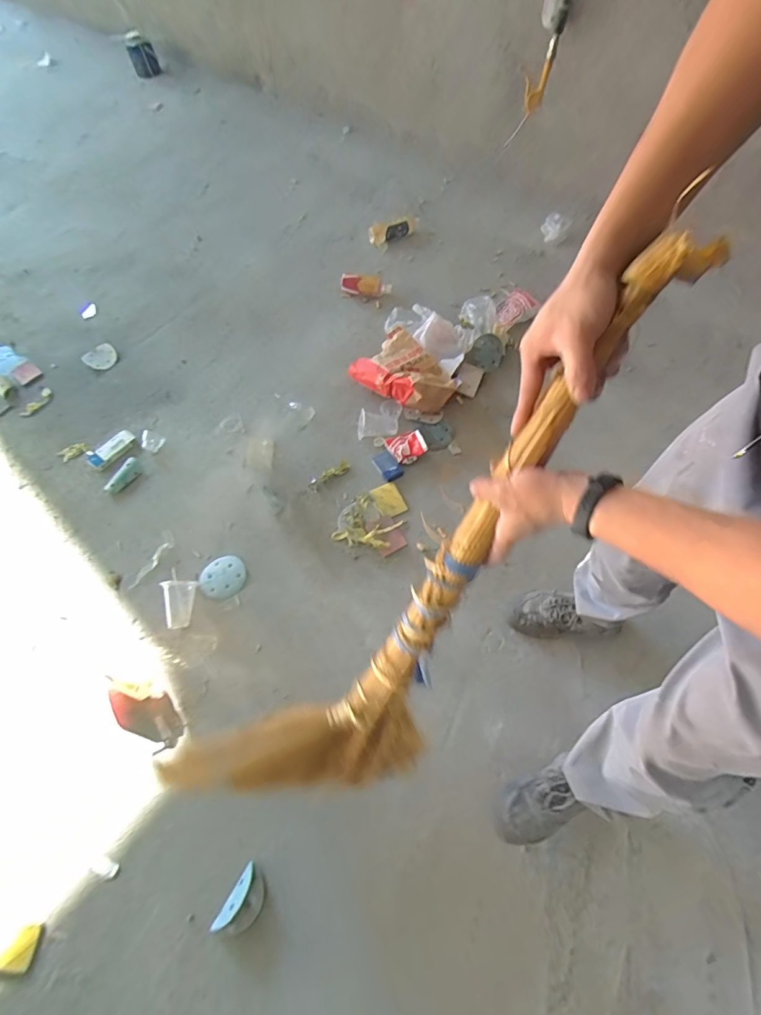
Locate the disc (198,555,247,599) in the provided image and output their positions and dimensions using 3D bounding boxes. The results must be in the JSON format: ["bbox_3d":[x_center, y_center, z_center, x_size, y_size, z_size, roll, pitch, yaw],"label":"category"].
[{"bbox_3d":[-0.408,0.179,1.189,0.115,0.010,0.111,3,58,-5],"label":"disc"}]

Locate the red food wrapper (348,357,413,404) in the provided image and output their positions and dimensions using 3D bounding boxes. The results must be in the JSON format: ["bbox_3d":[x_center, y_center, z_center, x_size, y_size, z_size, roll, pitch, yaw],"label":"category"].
[{"bbox_3d":[-0.003,-0.393,1.426,0.076,0.091,0.254,-41,67,-17],"label":"red food wrapper"}]

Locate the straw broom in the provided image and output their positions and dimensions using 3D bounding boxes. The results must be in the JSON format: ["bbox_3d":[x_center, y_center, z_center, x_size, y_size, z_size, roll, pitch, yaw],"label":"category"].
[{"bbox_3d":[0.023,0.139,0.579,0.222,0.965,0.189,45,31,22],"label":"straw broom"}]

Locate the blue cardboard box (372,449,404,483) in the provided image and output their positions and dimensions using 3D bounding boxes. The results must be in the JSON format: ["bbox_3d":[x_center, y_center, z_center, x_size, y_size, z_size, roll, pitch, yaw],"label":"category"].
[{"bbox_3d":[0.018,-0.122,1.338,0.059,0.020,0.098,-33,65,-13],"label":"blue cardboard box"}]

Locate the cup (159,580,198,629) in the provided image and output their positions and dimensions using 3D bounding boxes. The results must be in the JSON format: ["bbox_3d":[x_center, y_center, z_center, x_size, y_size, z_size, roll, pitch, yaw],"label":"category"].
[{"bbox_3d":[-0.499,0.237,1.131,0.077,0.065,0.112,-8,62,-1],"label":"cup"}]

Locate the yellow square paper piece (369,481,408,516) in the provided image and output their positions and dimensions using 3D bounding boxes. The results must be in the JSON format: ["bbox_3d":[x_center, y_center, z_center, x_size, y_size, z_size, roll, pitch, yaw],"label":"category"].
[{"bbox_3d":[0.022,-0.023,1.288,0.077,0.009,0.099,-23,63,-9],"label":"yellow square paper piece"}]

